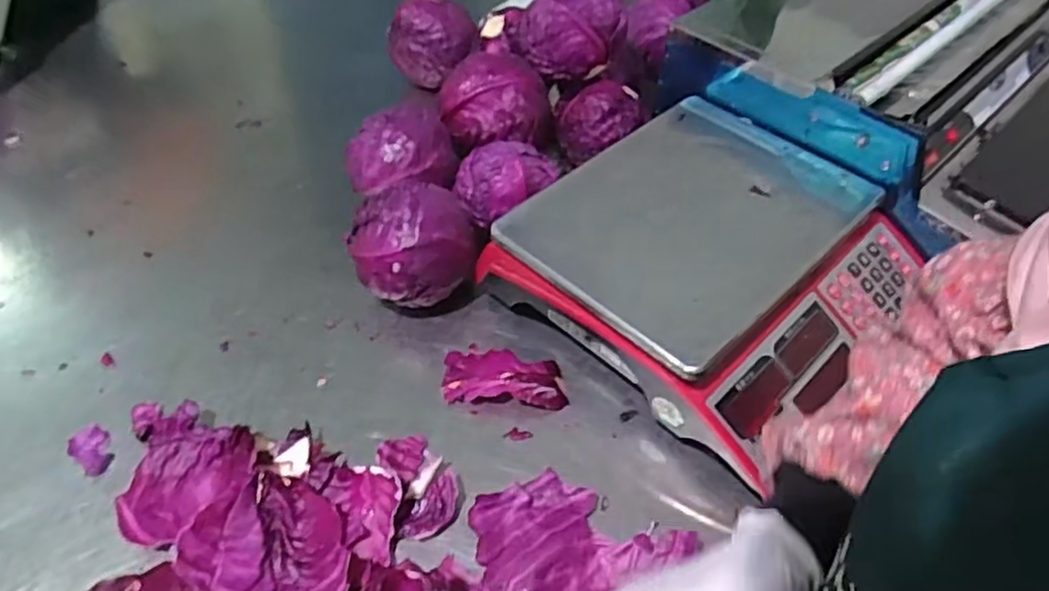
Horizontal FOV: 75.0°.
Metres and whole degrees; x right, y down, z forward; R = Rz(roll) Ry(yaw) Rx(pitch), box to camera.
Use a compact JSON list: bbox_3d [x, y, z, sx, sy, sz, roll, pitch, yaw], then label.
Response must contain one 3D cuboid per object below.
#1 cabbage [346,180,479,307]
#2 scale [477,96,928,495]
[{"bbox_3d":[-0.105,-0.039,0.638,0.108,0.112,0.094,-20,51,-19],"label":"cabbage"},{"bbox_3d":[0.164,-0.033,0.628,0.298,0.117,0.284,-35,57,-29],"label":"scale"}]

